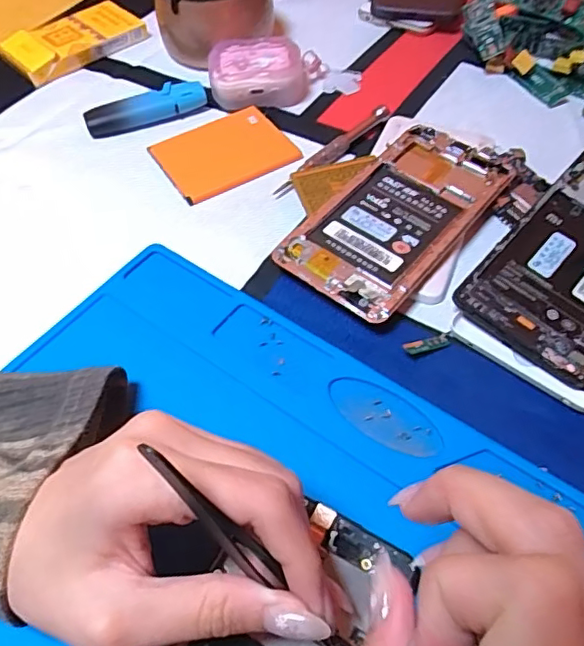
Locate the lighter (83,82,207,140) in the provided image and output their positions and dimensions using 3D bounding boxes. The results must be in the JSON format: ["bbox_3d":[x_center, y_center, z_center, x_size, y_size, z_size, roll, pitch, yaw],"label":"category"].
[{"bbox_3d":[-0.100,-0.148,0.396,0.083,0.016,0.018,-19,54,-12],"label":"lighter"}]

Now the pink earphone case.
[{"bbox_3d":[-0.024,-0.176,0.406,0.065,0.029,0.047,-2,53,0],"label":"pink earphone case"}]

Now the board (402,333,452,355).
[{"bbox_3d":[0.066,0.010,0.279,0.026,0.004,0.007,-17,54,-10],"label":"board"}]

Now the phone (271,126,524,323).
[{"bbox_3d":[0.062,-0.063,0.320,0.070,0.007,0.143,35,63,21],"label":"phone"}]

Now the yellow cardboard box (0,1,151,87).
[{"bbox_3d":[-0.172,-0.224,0.453,0.103,0.017,0.059,-33,58,-21],"label":"yellow cardboard box"}]

